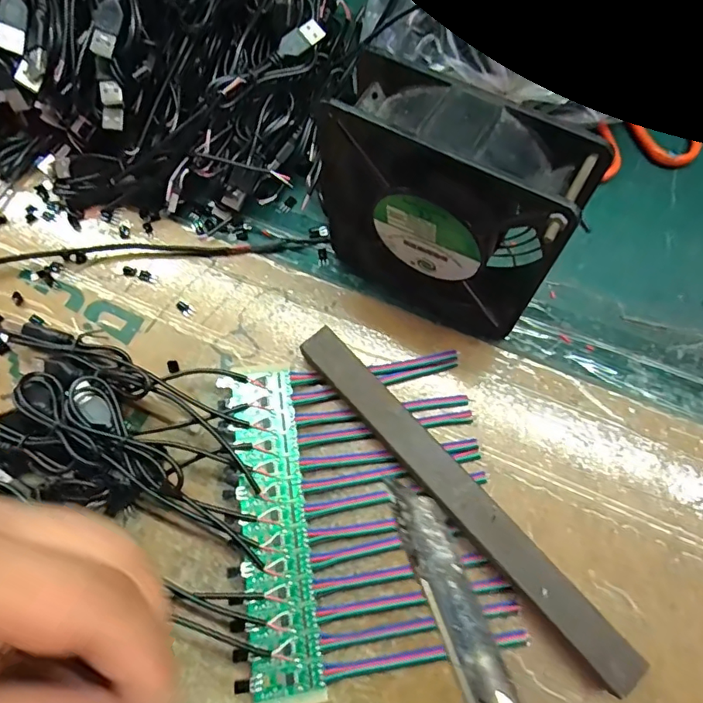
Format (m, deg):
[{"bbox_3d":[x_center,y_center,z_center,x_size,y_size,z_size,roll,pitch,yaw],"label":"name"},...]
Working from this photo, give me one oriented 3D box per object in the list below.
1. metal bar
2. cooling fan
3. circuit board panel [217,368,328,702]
[{"bbox_3d":[0.051,0.069,0.259,0.020,0.018,0.214,-40,72,-12],"label":"metal bar"},{"bbox_3d":[0.044,-0.070,0.262,0.121,0.119,0.044,34,74,14],"label":"cooling fan"},{"bbox_3d":[-0.039,0.085,0.260,0.035,0.012,0.160,-11,69,-2],"label":"circuit board panel"}]

